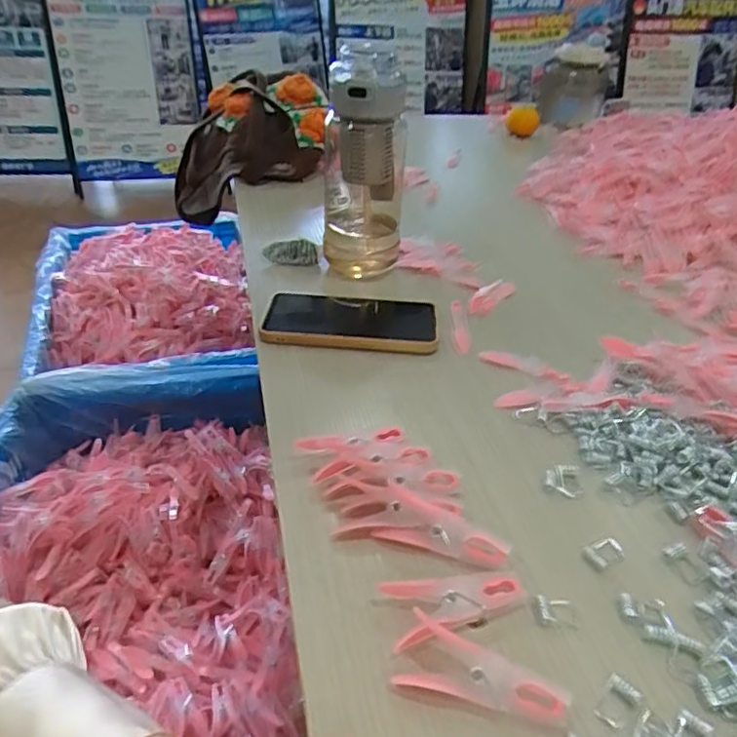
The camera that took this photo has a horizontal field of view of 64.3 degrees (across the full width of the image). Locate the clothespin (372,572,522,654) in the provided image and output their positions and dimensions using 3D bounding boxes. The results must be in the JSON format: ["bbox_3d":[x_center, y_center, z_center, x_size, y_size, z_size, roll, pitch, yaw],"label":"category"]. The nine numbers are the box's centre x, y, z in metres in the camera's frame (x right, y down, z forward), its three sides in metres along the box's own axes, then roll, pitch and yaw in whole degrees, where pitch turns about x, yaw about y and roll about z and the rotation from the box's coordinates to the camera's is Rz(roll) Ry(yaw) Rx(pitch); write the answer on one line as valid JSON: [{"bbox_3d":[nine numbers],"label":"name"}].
[{"bbox_3d":[0.046,0.124,0.311,0.075,0.013,0.031,-6,37,-12],"label":"clothespin"}]

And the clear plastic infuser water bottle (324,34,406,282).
[{"bbox_3d":[-0.006,-0.198,0.578,0.079,0.198,0.072,5,36,3],"label":"clear plastic infuser water bottle"}]

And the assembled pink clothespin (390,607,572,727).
[{"bbox_3d":[0.055,0.145,0.282,0.080,0.016,0.031,9,37,9],"label":"assembled pink clothespin"}]

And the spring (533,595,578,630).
[{"bbox_3d":[0.101,0.130,0.315,0.022,0.010,0.016,-2,38,-3],"label":"spring"}]

